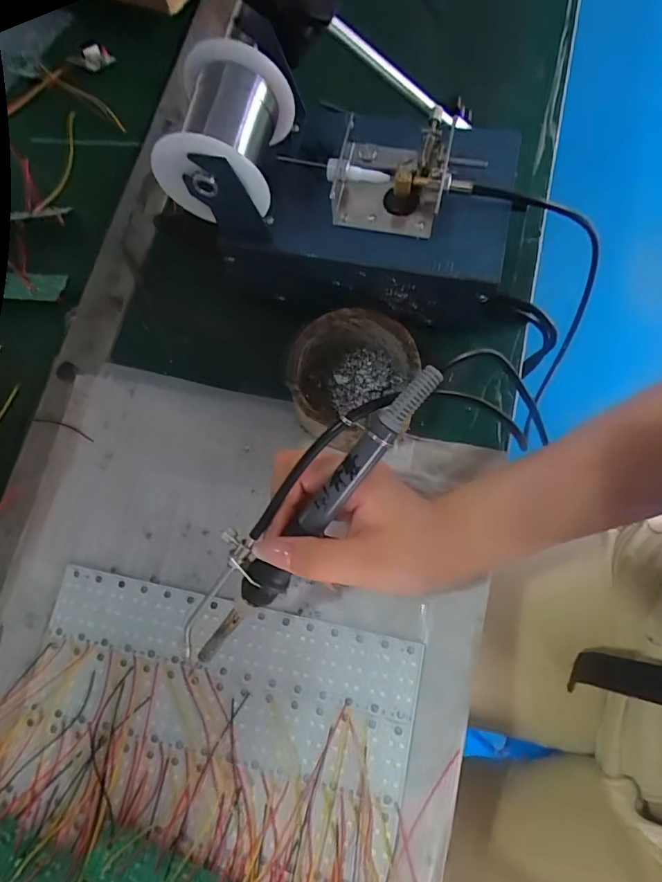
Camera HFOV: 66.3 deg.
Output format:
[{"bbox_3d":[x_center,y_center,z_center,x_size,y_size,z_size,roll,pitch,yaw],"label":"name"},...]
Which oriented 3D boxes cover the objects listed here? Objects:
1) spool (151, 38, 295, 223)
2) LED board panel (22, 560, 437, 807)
[{"bbox_3d":[-0.060,-0.175,0.288,0.065,0.055,0.072,10,76,8],"label":"spool"},{"bbox_3d":[-0.068,0.147,0.317,0.237,0.004,0.088,11,75,5],"label":"LED board panel"}]

